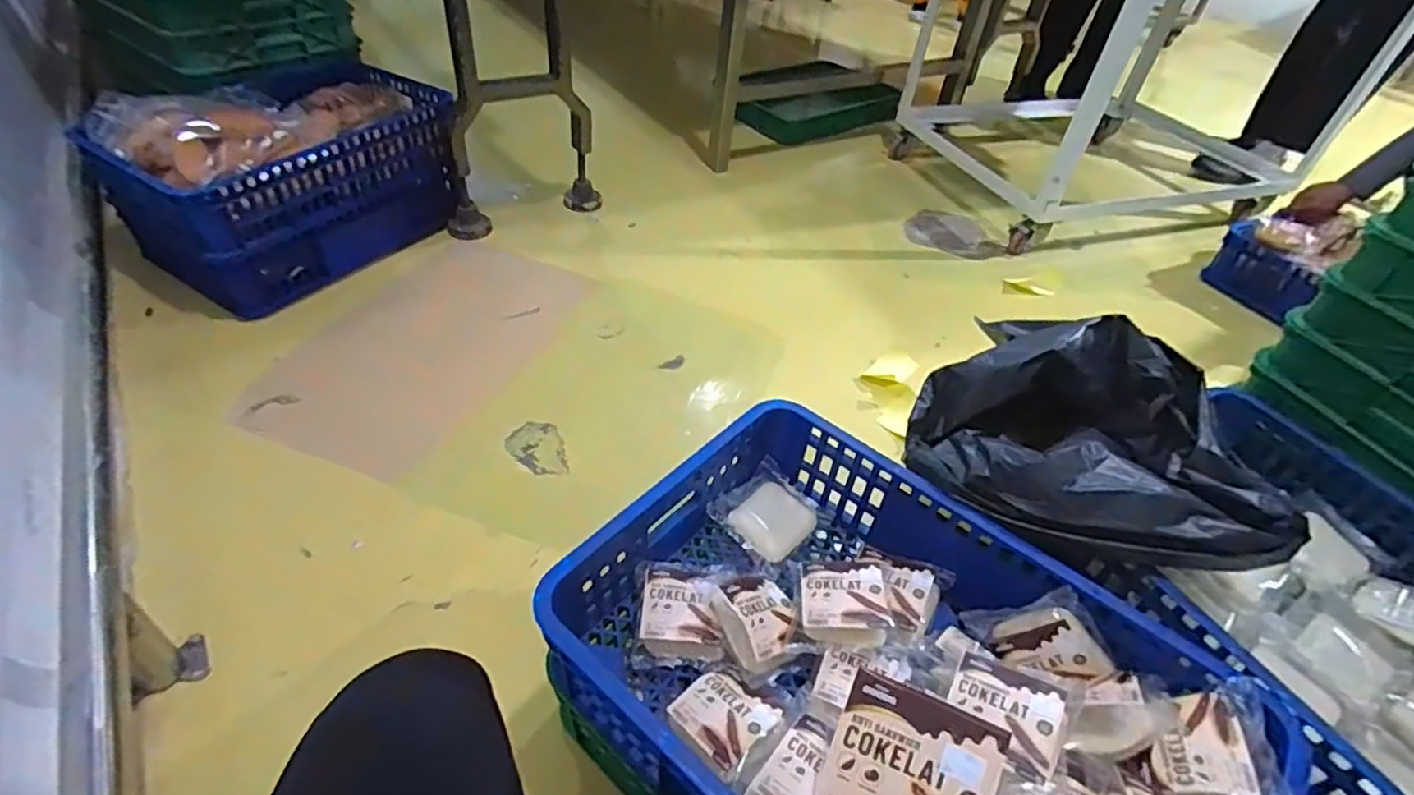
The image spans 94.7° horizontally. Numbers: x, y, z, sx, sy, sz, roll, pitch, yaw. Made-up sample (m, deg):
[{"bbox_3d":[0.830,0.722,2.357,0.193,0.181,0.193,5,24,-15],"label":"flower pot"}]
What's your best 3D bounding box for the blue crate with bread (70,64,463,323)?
[{"bbox_3d":[-0.858,-0.462,1.399,0.302,0.316,0.622,28,48,21],"label":"blue crate with bread"}]

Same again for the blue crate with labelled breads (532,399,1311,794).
[{"bbox_3d":[0.190,0.276,0.657,0.612,0.177,0.448,32,50,25],"label":"blue crate with labelled breads"}]

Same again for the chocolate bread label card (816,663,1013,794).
[{"bbox_3d":[0.115,0.214,0.370,0.087,0.005,0.089,20,78,15],"label":"chocolate bread label card"}]

